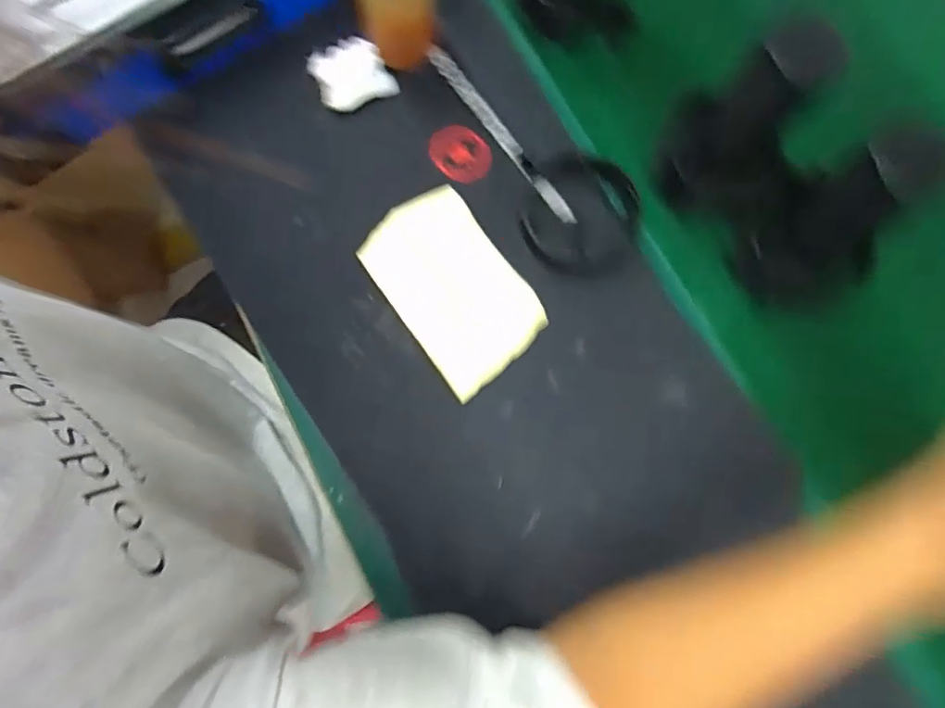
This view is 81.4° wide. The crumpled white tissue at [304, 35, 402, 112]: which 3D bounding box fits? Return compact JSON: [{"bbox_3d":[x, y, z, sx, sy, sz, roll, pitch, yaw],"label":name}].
[{"bbox_3d":[-0.112,-0.261,0.511,0.070,0.029,0.053,-18,76,-6],"label":"crumpled white tissue"}]

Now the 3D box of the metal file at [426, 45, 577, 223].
[{"bbox_3d":[0.024,-0.207,0.507,0.018,0.005,0.218,-34,78,-10],"label":"metal file"}]

